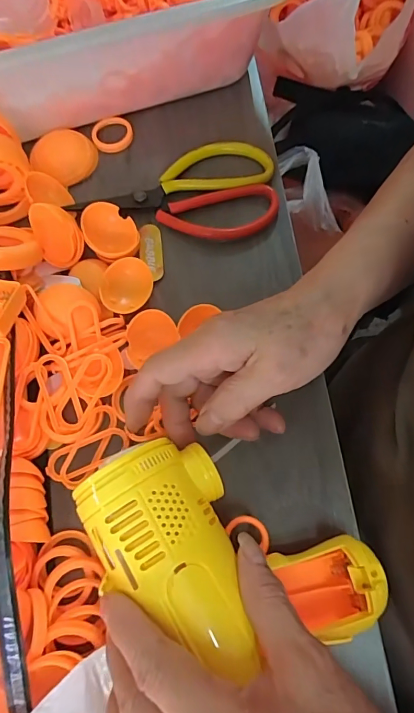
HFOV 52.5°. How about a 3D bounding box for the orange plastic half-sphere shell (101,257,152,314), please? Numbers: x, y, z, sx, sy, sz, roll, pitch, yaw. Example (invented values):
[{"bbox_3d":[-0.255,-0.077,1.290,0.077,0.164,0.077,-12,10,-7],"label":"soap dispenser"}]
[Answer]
[{"bbox_3d":[-0.058,-0.051,0.304,0.034,0.015,0.037,-1,70,2],"label":"orange plastic half-sphere shell"}]

